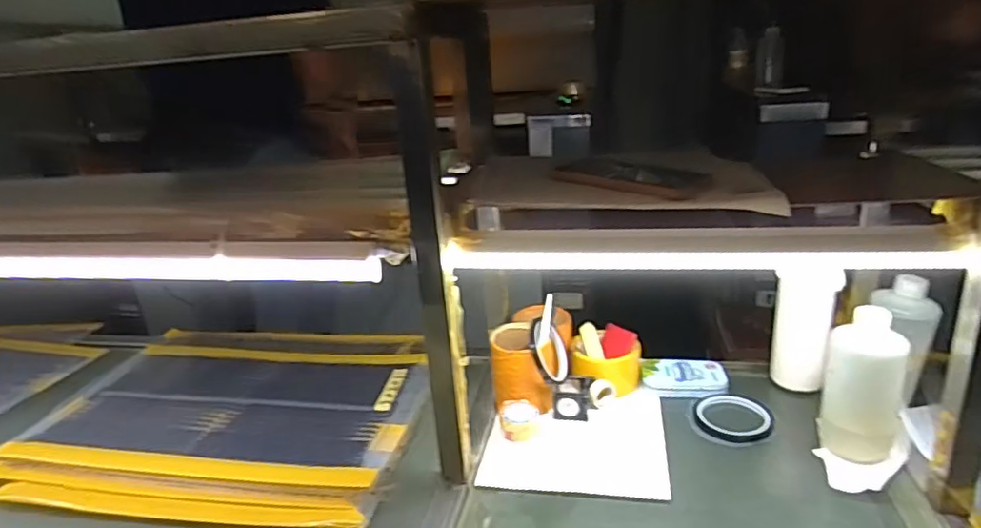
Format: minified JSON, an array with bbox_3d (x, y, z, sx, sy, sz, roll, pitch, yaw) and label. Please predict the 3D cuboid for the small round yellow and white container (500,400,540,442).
[{"bbox_3d":[0.037,0.196,0.746,0.048,0.026,0.053,-4,20,-1],"label":"small round yellow and white container"}]

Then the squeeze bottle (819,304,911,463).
[{"bbox_3d":[0.404,0.131,0.640,0.054,0.160,0.066,-14,23,-23],"label":"squeeze bottle"}]

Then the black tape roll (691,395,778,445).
[{"bbox_3d":[0.302,0.192,0.745,0.090,0.018,0.085,-4,20,1],"label":"black tape roll"}]

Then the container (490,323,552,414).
[{"bbox_3d":[0.042,0.137,0.791,0.079,0.086,0.084,-4,21,1],"label":"container"}]

